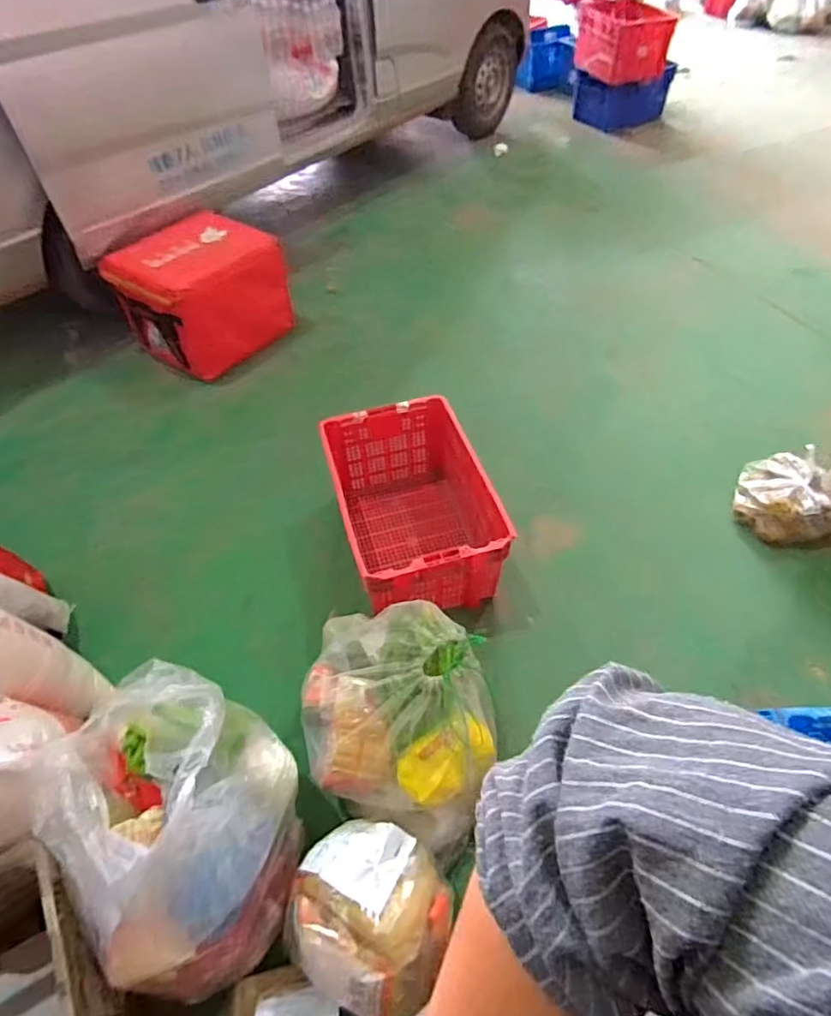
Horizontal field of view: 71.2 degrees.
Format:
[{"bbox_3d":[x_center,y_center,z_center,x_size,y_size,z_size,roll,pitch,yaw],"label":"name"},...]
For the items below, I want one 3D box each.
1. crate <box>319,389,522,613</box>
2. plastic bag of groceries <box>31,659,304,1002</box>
[{"bbox_3d":[-0.001,0.014,1.714,0.427,0.316,0.604,-14,51,-10],"label":"crate"},{"bbox_3d":[-0.416,0.537,1.050,0.355,0.427,0.518,-18,52,-13],"label":"plastic bag of groceries"}]

